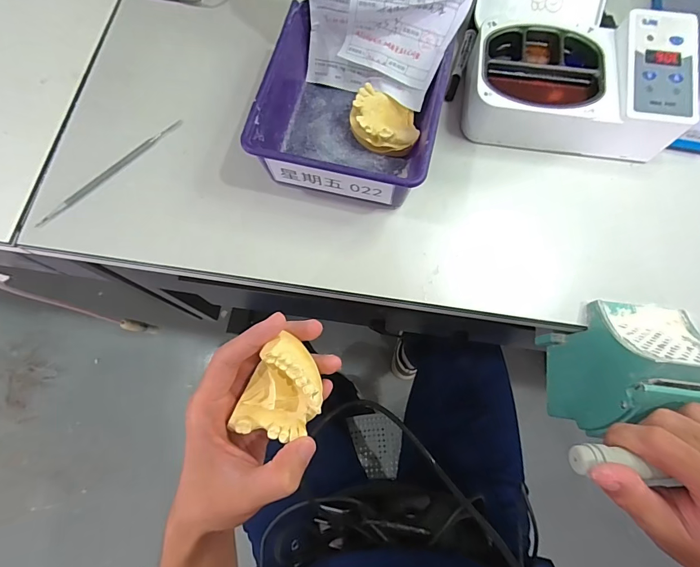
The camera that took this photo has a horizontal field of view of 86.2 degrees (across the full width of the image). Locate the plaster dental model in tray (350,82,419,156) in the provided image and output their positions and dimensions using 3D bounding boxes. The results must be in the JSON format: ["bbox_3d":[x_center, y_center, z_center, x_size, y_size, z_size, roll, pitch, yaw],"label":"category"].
[{"bbox_3d":[0.035,-0.157,0.369,0.067,0.031,0.051,19,75,5],"label":"plaster dental model in tray"}]

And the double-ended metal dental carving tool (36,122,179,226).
[{"bbox_3d":[-0.237,-0.114,0.374,0.010,0.005,0.166,44,78,11],"label":"double-ended metal dental carving tool"}]

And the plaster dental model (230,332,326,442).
[{"bbox_3d":[-0.043,0.073,0.251,0.051,0.040,0.075,24,118,-13],"label":"plaster dental model"}]

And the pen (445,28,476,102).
[{"bbox_3d":[0.118,-0.235,0.402,0.012,0.014,0.088,19,75,5],"label":"pen"}]

